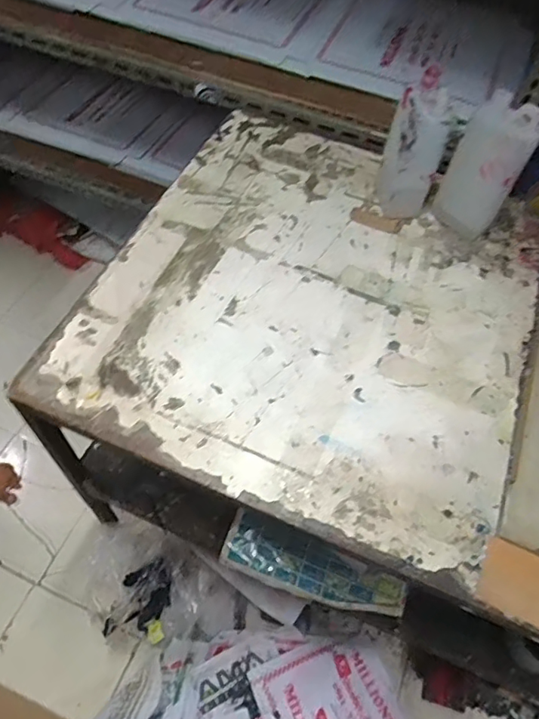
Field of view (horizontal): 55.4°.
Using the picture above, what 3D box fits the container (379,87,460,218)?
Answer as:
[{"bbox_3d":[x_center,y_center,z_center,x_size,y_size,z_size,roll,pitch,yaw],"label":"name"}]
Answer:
[{"bbox_3d":[0.236,-0.334,0.835,0.073,0.214,0.095,3,58,-3],"label":"container"}]

